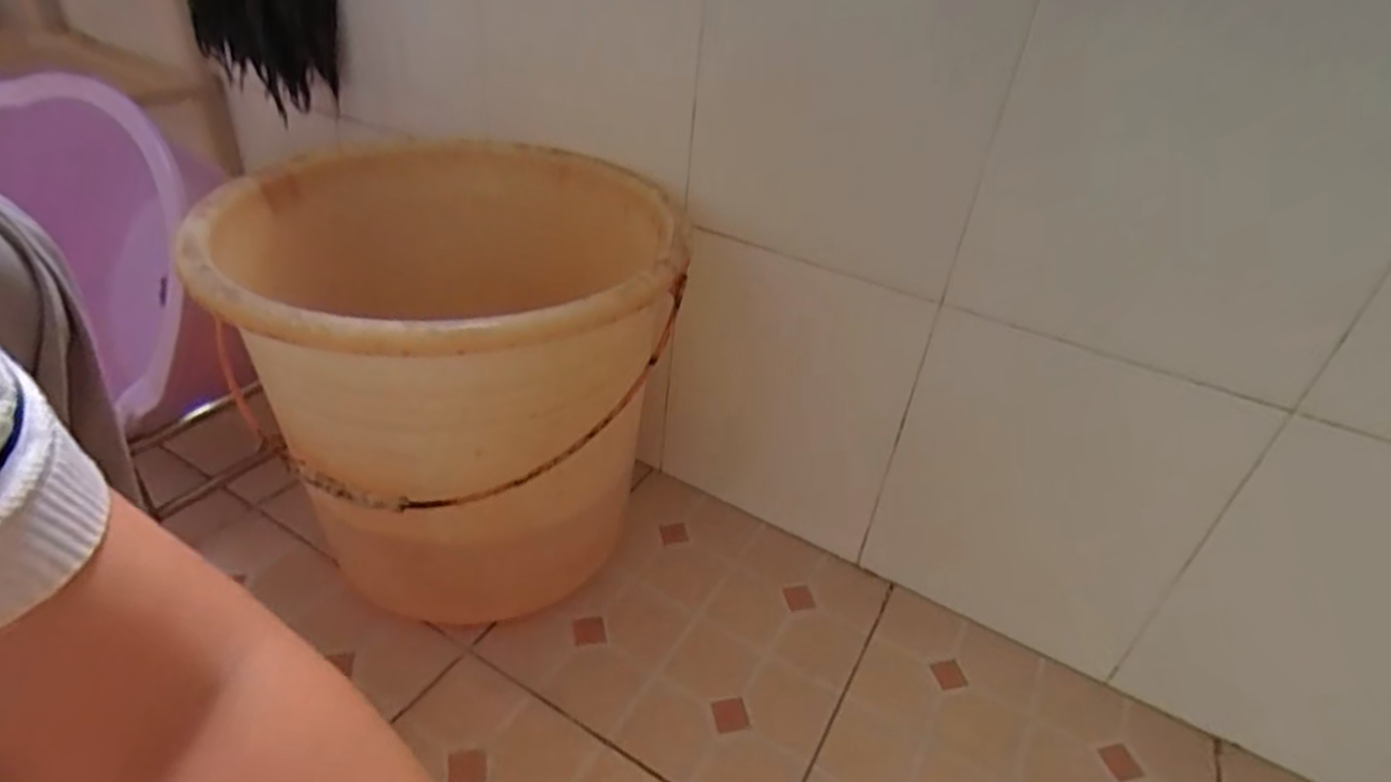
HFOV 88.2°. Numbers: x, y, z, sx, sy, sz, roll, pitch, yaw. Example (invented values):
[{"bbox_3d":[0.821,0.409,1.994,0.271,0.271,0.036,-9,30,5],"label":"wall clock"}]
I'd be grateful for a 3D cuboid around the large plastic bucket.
[{"bbox_3d":[-0.206,-0.012,0.646,0.327,0.313,0.360,-9,38,-21],"label":"large plastic bucket"}]

